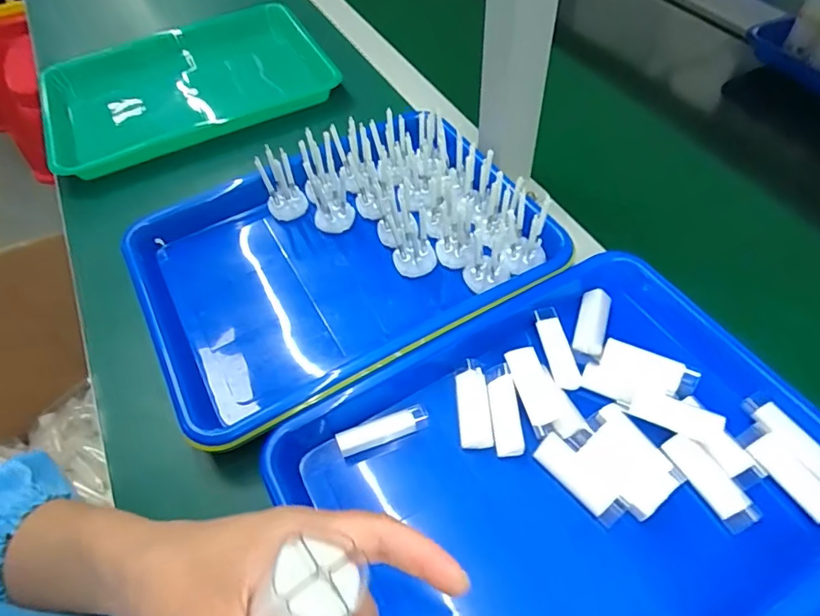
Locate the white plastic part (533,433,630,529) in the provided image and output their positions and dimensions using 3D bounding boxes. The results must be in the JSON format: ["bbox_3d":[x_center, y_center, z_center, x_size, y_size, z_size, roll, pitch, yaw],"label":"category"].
[{"bbox_3d":[0.112,0.112,0.345,0.019,0.015,0.063,-38,60,-21],"label":"white plastic part"}]

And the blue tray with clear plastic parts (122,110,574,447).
[{"bbox_3d":[-0.068,-0.048,0.453,0.326,0.076,0.245,-27,56,-15],"label":"blue tray with clear plastic parts"}]

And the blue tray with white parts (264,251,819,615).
[{"bbox_3d":[0.098,0.110,0.349,0.337,0.035,0.242,-27,56,-15],"label":"blue tray with white parts"}]

